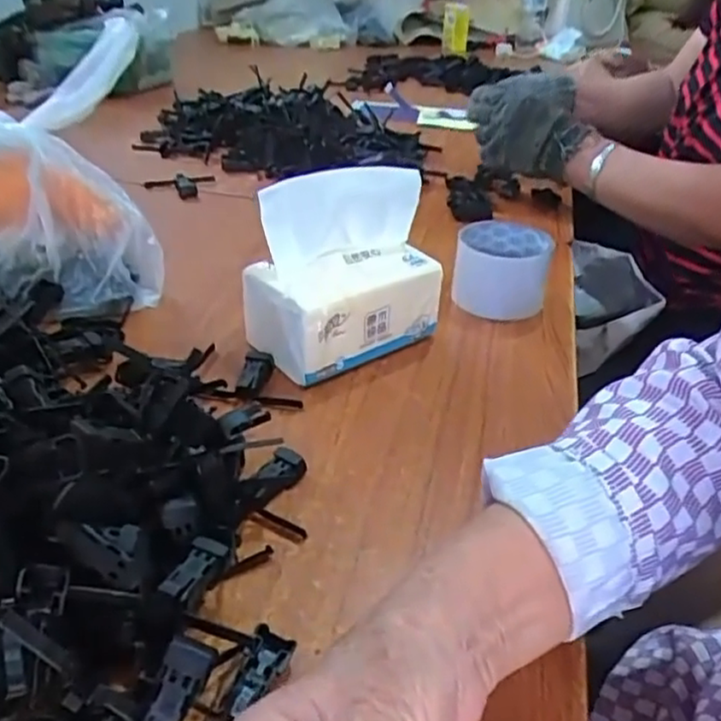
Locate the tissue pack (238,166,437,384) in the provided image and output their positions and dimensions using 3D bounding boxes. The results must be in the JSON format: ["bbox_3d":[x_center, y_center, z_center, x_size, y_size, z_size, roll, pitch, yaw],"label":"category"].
[{"bbox_3d":[-0.013,-0.073,0.534,0.134,0.132,0.094,-20,40,-32],"label":"tissue pack"}]

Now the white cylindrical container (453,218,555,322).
[{"bbox_3d":[0.128,-0.085,0.630,0.085,0.064,0.075,7,33,6],"label":"white cylindrical container"}]

